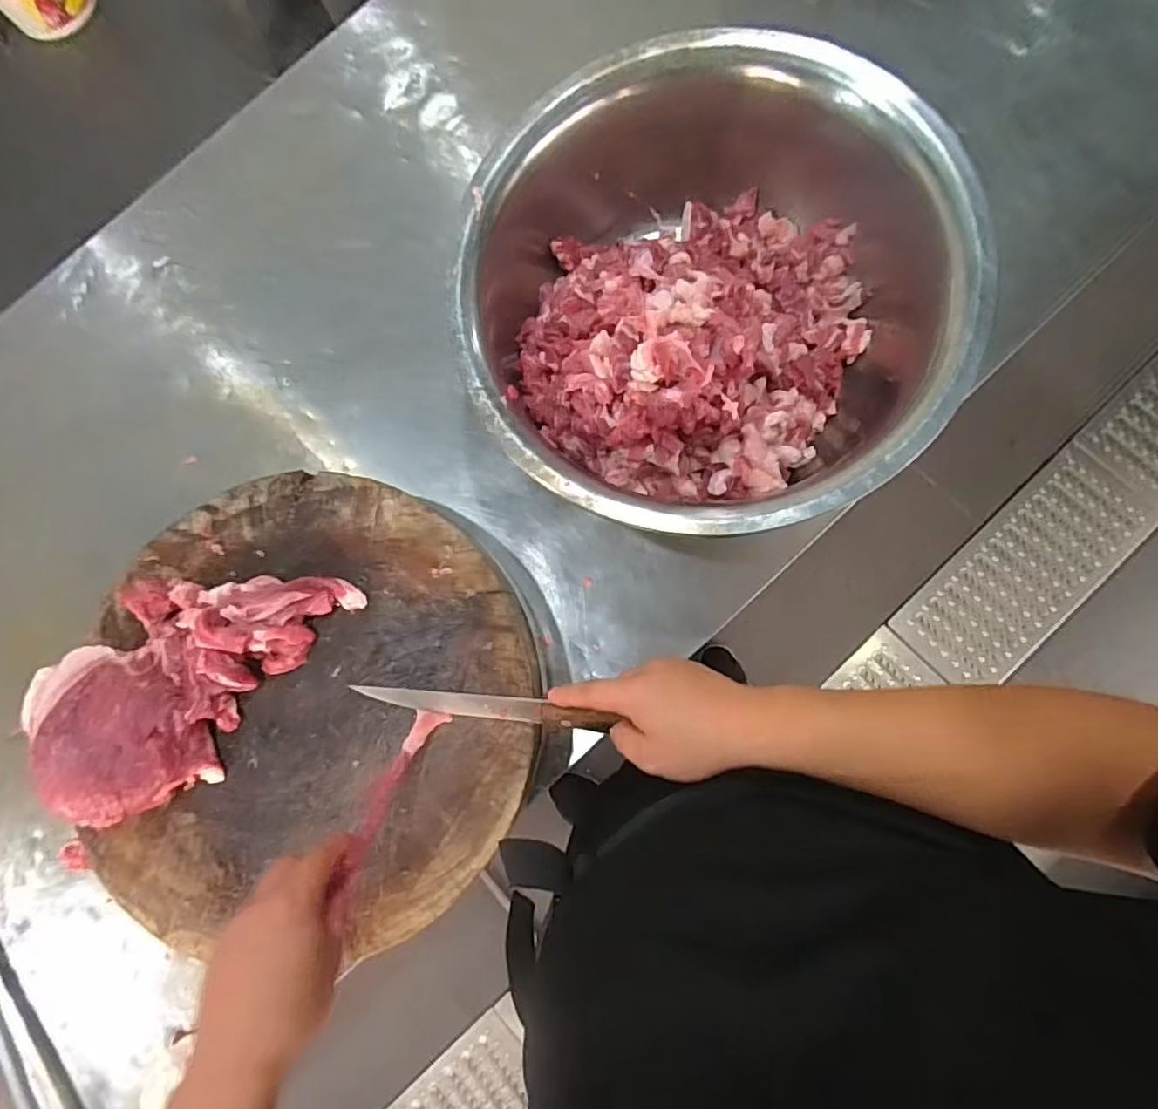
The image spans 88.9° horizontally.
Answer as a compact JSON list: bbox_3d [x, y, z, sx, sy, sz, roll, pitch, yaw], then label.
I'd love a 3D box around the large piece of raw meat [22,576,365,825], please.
[{"bbox_3d":[-0.306,0.079,0.454,0.244,0.068,0.151,-43,80,-1],"label":"large piece of raw meat"}]

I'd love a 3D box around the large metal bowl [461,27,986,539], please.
[{"bbox_3d":[0.101,-0.214,0.503,0.382,0.145,0.399,2,82,6],"label":"large metal bowl"}]

